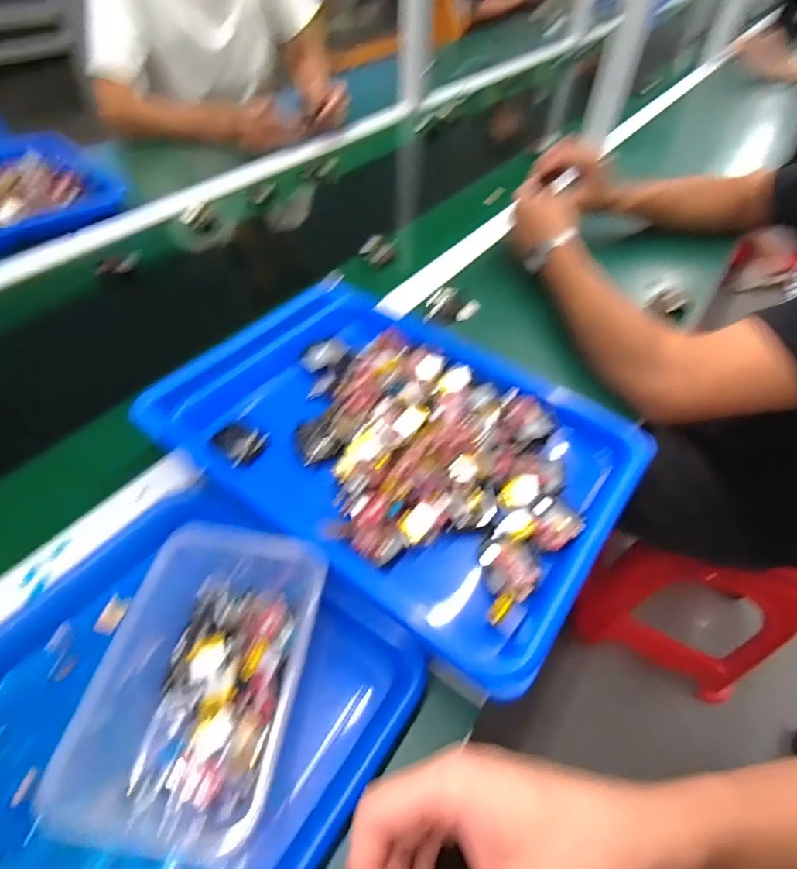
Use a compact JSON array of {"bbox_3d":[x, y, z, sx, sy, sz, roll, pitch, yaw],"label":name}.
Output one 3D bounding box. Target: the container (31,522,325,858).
[{"bbox_3d":[-0.125,0.141,0.310,0.130,0.051,0.176,7,51,3],"label":"container"}]

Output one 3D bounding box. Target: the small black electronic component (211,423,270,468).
[{"bbox_3d":[-0.133,0.009,0.410,0.041,0.011,0.035,14,52,9],"label":"small black electronic component"}]

